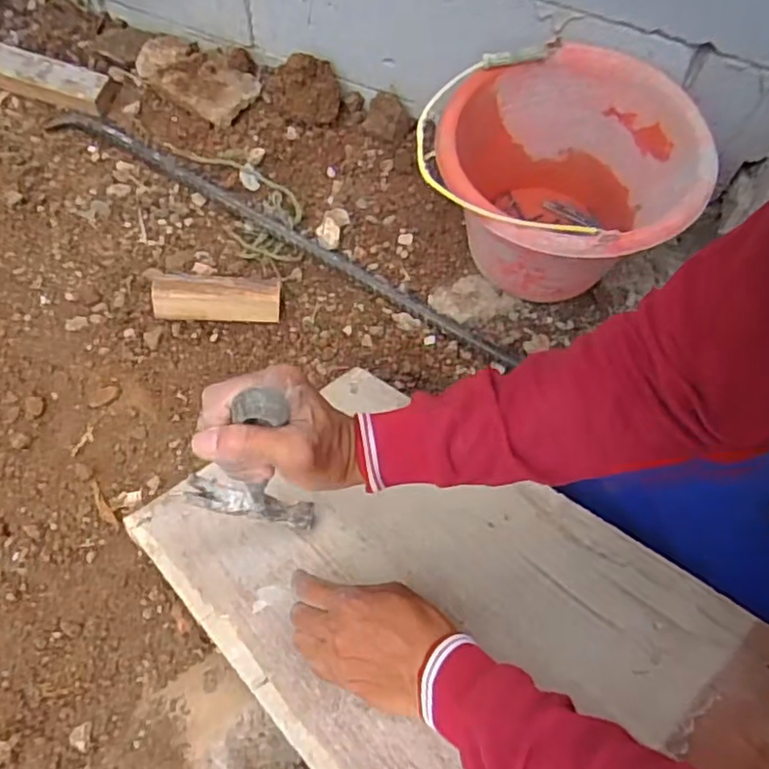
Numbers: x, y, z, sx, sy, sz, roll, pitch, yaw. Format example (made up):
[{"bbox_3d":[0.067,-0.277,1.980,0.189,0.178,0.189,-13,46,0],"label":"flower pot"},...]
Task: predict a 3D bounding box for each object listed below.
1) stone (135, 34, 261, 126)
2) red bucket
[{"bbox_3d":[-0.291,-0.468,0.972,0.197,0.040,0.104,30,67,10],"label":"stone"},{"bbox_3d":[0.204,-0.220,0.765,0.271,0.209,0.268,1,65,-3],"label":"red bucket"}]

